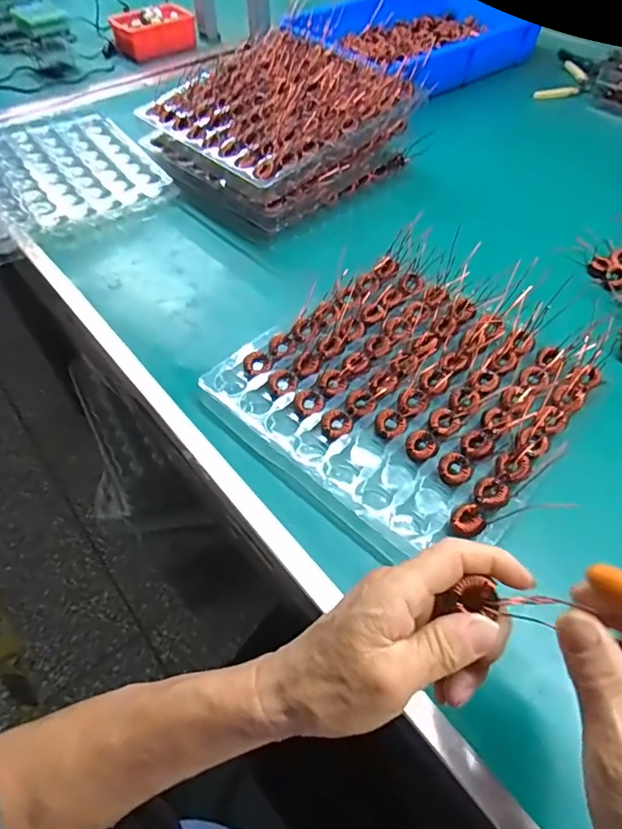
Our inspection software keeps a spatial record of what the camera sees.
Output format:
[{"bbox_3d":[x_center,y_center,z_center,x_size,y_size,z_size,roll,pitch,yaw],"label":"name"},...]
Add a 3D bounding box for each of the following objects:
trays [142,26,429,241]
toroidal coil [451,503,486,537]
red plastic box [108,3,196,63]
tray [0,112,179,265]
[{"bbox_3d":[-0.046,-0.410,0.683,0.280,0.088,0.266,-39,62,-22],"label":"trays"},{"bbox_3d":[0.120,0.081,0.383,0.023,0.007,0.026,-24,40,6],"label":"toroidal coil"},{"bbox_3d":[-0.313,-0.762,0.984,0.154,0.052,0.094,-34,61,-22],"label":"red plastic box"},{"bbox_3d":[-0.382,-0.330,0.689,0.295,0.050,0.309,-31,60,-18],"label":"tray"}]

